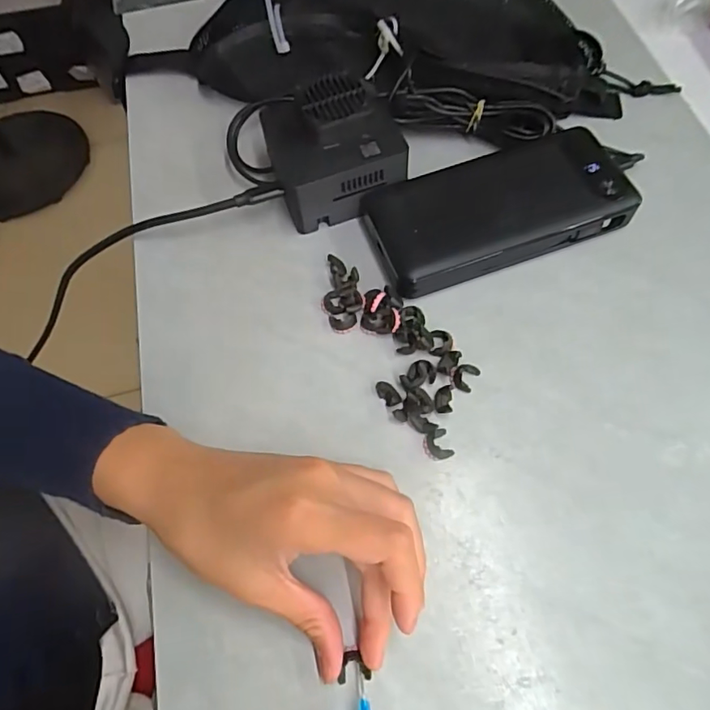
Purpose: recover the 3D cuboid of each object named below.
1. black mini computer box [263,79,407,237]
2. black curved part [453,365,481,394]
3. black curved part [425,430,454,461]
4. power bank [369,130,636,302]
[{"bbox_3d":[-0.014,-0.129,0.338,0.081,0.057,0.069,-18,65,-6],"label":"black mini computer box"},{"bbox_3d":[0.061,0.012,0.295,0.012,0.004,0.016,26,68,14],"label":"black curved part"},{"bbox_3d":[0.044,0.048,0.281,0.015,0.005,0.015,-19,65,-6],"label":"black curved part"},{"bbox_3d":[0.087,-0.090,0.328,0.150,0.029,0.070,-18,65,-6],"label":"power bank"}]

